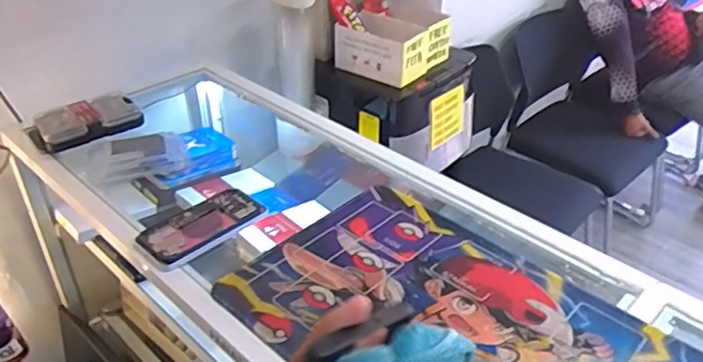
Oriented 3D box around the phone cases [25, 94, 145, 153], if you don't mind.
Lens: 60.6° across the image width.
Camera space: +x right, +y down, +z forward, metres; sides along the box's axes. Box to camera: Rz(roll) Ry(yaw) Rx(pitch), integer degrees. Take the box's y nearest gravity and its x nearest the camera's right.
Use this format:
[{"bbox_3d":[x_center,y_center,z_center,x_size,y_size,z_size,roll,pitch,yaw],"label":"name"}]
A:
[{"bbox_3d":[-0.399,-0.090,0.903,0.145,0.035,0.086,-26,43,-32],"label":"phone cases"}]

